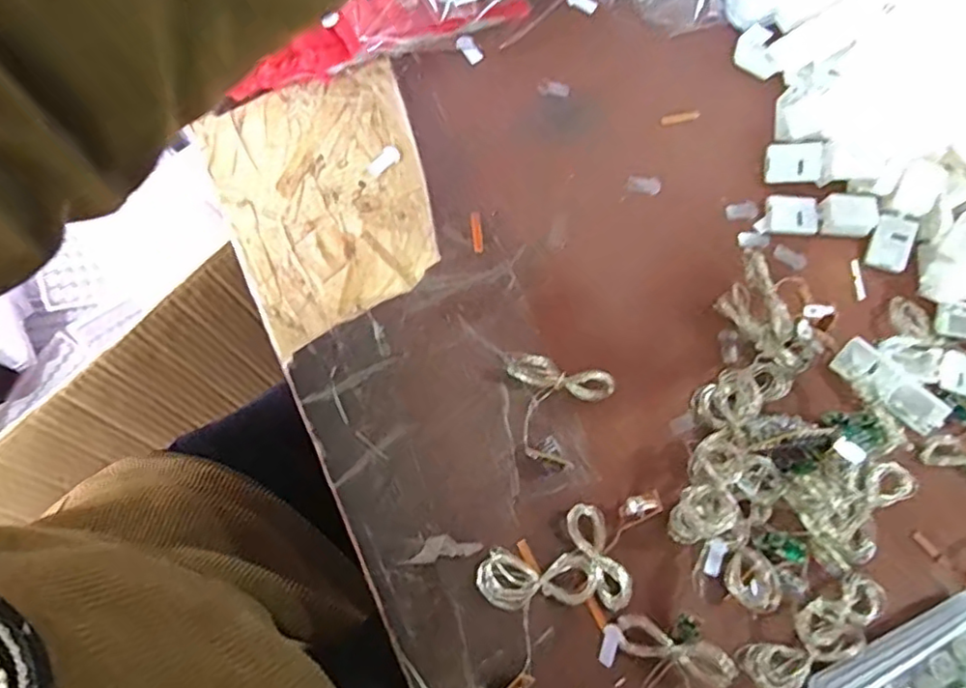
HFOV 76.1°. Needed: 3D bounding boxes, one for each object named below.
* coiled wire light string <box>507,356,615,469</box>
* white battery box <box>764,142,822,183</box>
[{"bbox_3d":[0.033,0.032,0.294,0.051,0.019,0.047,12,80,2],"label":"coiled wire light string"},{"bbox_3d":[0.165,-0.096,0.329,0.027,0.010,0.019,2,80,0],"label":"white battery box"}]

